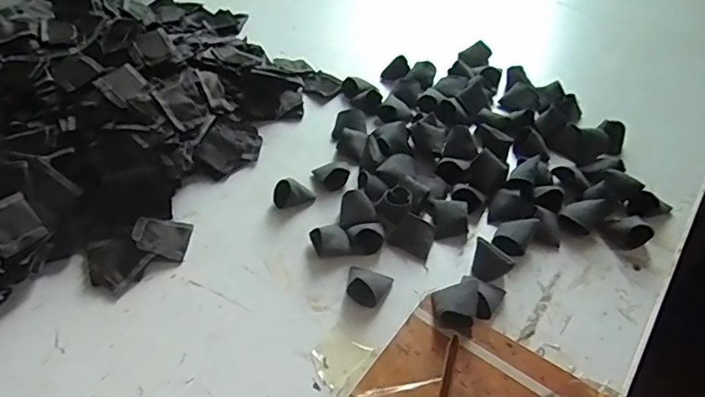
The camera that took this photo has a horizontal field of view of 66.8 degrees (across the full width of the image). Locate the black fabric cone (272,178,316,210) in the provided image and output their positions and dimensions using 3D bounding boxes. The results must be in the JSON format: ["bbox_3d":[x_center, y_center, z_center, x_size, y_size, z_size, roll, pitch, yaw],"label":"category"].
[{"bbox_3d":[-0.064,-0.009,0.583,0.044,0.027,0.026,-10,49,-9],"label":"black fabric cone"}]

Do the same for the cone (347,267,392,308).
[{"bbox_3d":[0.013,0.078,0.502,0.042,0.025,0.037,18,50,16],"label":"cone"}]

